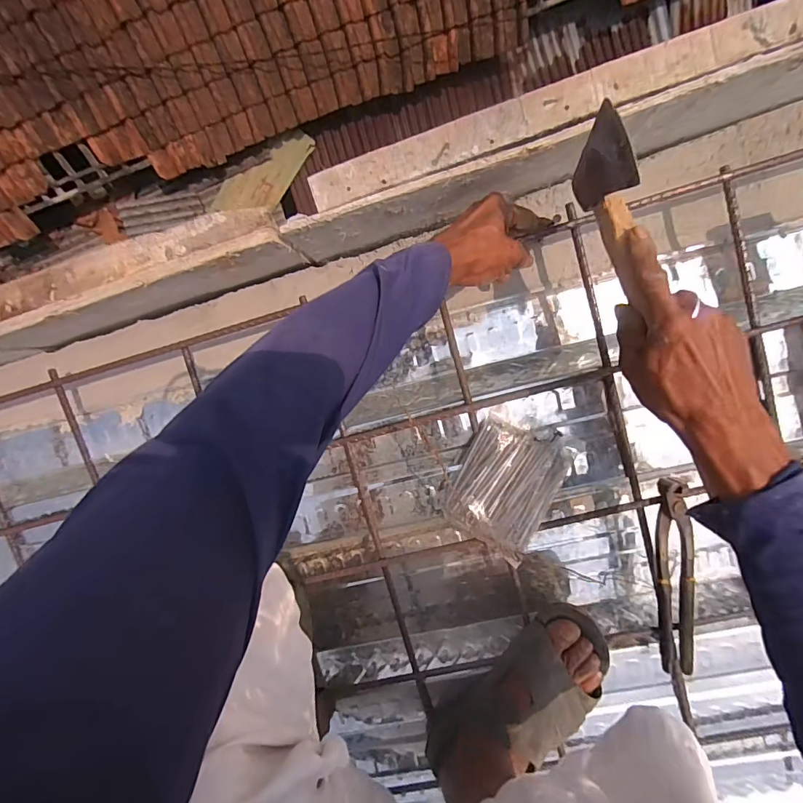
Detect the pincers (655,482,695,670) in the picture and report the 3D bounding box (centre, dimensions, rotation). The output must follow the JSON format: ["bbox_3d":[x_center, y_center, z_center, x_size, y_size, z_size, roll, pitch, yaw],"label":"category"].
[{"bbox_3d":[0.293,0.193,0.473,0.034,0.030,0.230,-5,96,6],"label":"pincers"}]

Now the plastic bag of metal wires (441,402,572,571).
[{"bbox_3d":[0.115,0.090,0.483,0.107,0.033,0.142,28,99,1],"label":"plastic bag of metal wires"}]

